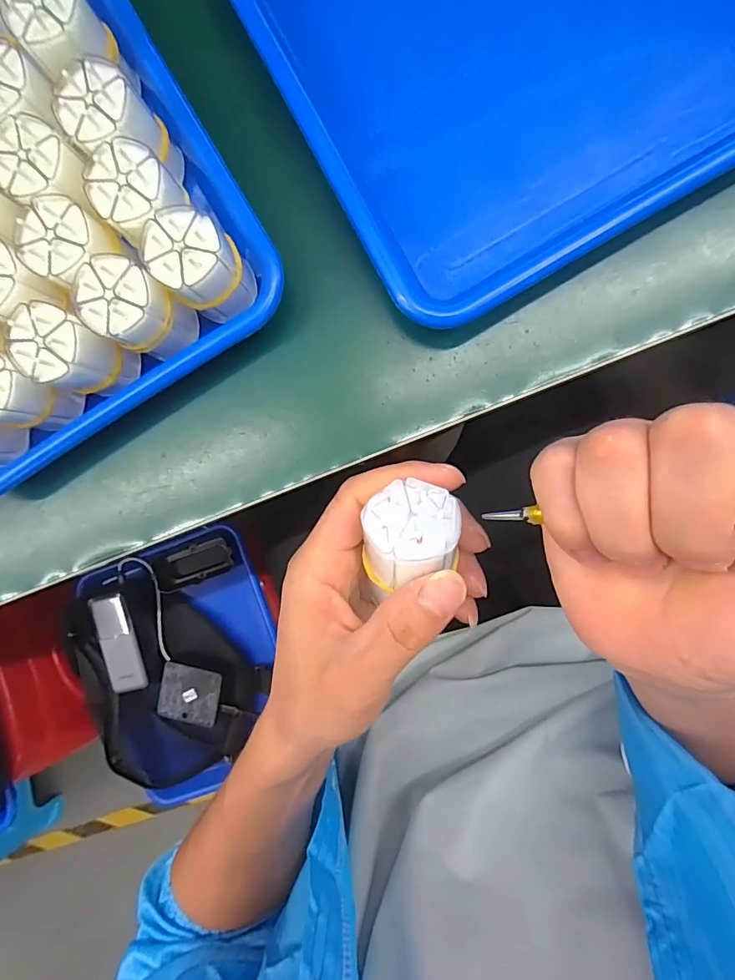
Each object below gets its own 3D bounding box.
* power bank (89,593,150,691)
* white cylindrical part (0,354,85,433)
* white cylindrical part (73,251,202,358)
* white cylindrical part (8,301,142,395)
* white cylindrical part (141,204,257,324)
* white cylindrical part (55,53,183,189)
[{"bbox_3d":[-0.320,0.197,0.603,0.043,0.013,0.127,-17,90,6],"label":"power bank"},{"bbox_3d":[-0.187,-0.053,0.256,0.045,0.048,0.036,9,92,6],"label":"white cylindrical part"},{"bbox_3d":[-0.120,-0.093,0.248,0.036,0.051,0.037,0,91,6],"label":"white cylindrical part"},{"bbox_3d":[-0.154,-0.071,0.253,0.040,0.051,0.036,18,93,5],"label":"white cylindrical part"},{"bbox_3d":[-0.082,-0.112,0.243,0.038,0.050,0.041,0,91,6],"label":"white cylindrical part"},{"bbox_3d":[-0.126,-0.183,0.246,0.035,0.055,0.037,1,91,6],"label":"white cylindrical part"}]

